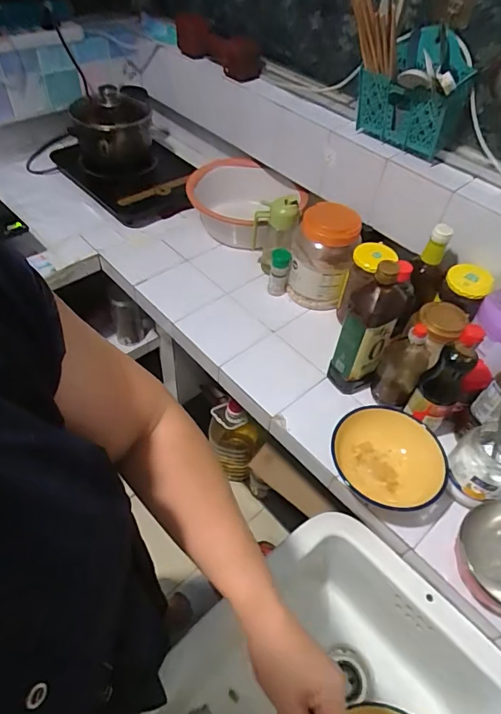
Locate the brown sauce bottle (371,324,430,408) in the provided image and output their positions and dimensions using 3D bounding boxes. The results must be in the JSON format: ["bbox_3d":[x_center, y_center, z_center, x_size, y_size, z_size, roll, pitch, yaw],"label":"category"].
[{"bbox_3d":[0.271,0.008,0.777,0.076,0.177,0.077,29,54,18],"label":"brown sauce bottle"}]

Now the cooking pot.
[{"bbox_3d":[-0.377,-0.626,1.213,0.214,0.182,0.201,-9,52,-13],"label":"cooking pot"}]

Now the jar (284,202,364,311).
[{"bbox_3d":[0.148,-0.214,0.939,0.126,0.193,0.128,7,50,0],"label":"jar"}]

